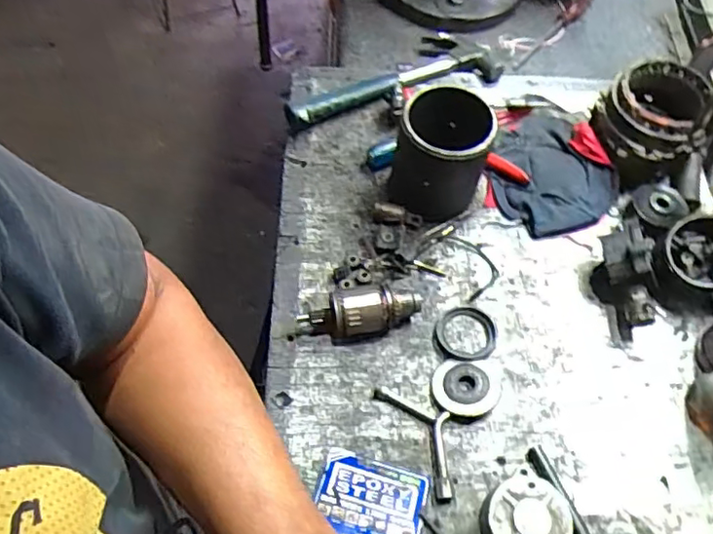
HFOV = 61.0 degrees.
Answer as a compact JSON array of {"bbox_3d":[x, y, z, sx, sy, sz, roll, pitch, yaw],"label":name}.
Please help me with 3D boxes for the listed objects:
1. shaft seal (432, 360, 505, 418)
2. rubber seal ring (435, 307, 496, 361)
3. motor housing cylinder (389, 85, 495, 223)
[{"bbox_3d":[0.123,0.131,0.661,0.076,0.022,0.066,0,62,-4],"label":"shaft seal"},{"bbox_3d":[0.125,0.076,0.693,0.066,0.004,0.063,2,62,-3],"label":"rubber seal ring"},{"bbox_3d":[0.104,-0.136,0.738,0.111,0.138,0.113,2,62,-3],"label":"motor housing cylinder"}]

